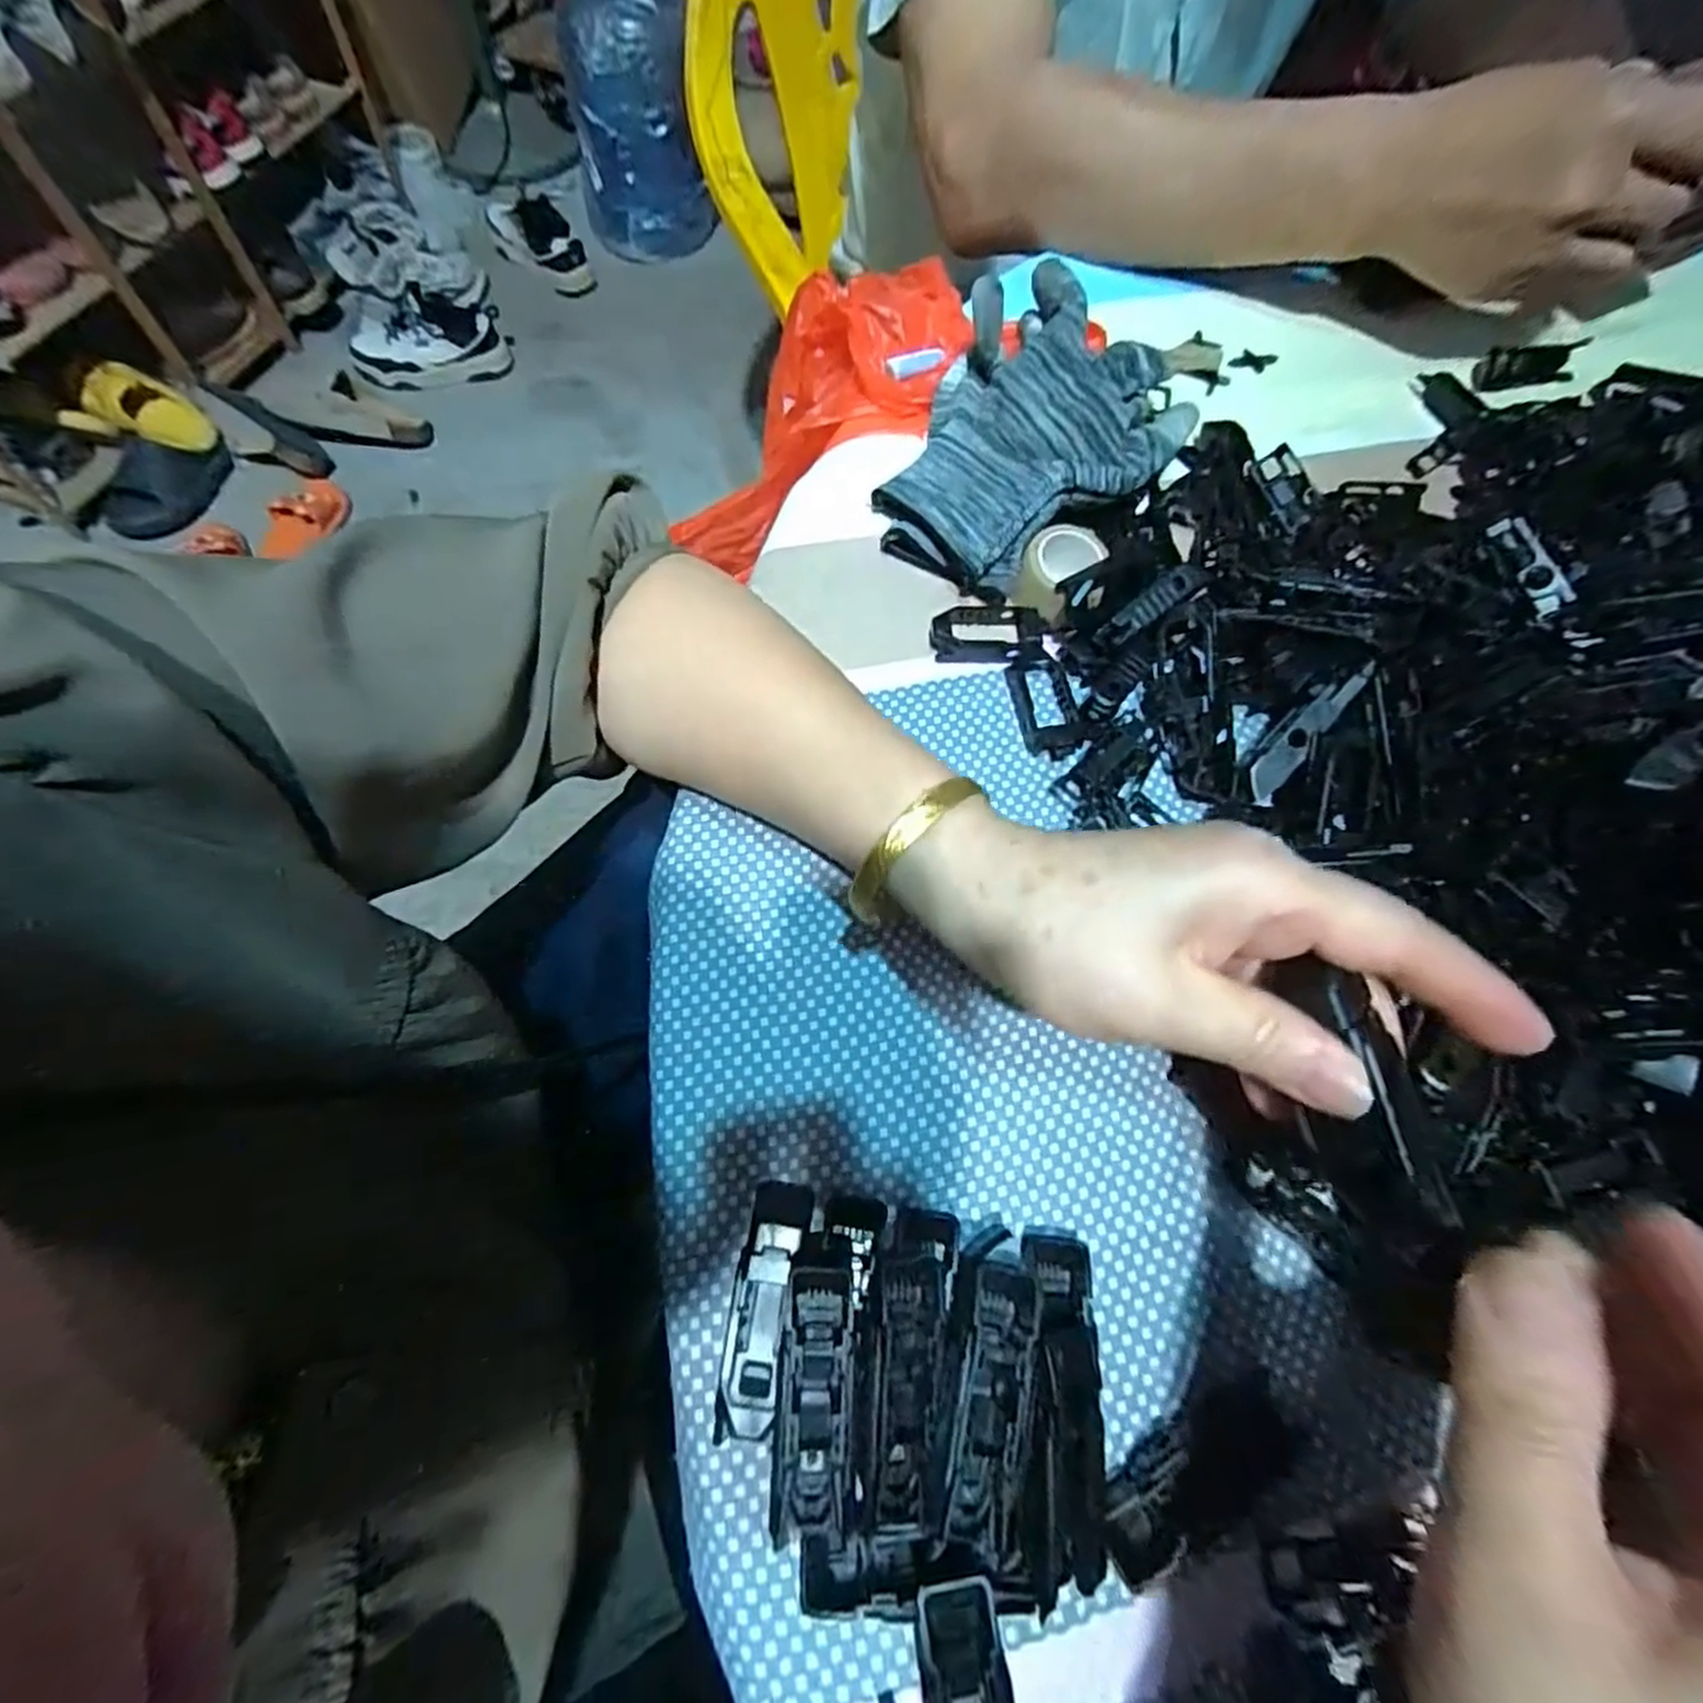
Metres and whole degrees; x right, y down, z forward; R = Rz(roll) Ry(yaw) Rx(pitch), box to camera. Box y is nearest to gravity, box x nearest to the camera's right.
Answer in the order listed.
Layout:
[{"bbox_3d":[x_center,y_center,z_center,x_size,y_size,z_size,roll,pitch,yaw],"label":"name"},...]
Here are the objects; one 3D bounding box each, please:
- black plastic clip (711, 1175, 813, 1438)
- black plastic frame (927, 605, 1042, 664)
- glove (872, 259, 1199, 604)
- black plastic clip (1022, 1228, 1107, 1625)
[{"bbox_3d":[-0.026,0.135,0.226,0.018,0.015,0.066,10,66,1],"label":"black plastic clip"},{"bbox_3d":[0.058,-0.094,0.327,0.045,0.013,0.025,-1,67,-3],"label":"black plastic frame"},{"bbox_3d":[0.075,-0.188,0.345,0.143,0.053,0.113,-41,75,-18],"label":"glove"},{"bbox_3d":[0.062,0.160,0.223,0.019,0.012,0.085,7,66,0],"label":"black plastic clip"}]

